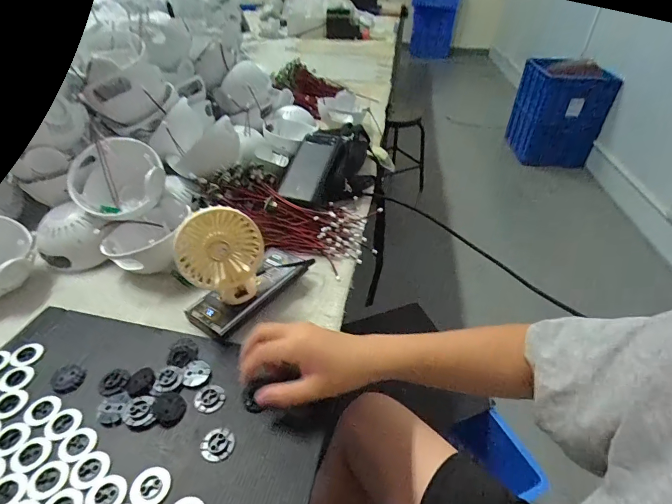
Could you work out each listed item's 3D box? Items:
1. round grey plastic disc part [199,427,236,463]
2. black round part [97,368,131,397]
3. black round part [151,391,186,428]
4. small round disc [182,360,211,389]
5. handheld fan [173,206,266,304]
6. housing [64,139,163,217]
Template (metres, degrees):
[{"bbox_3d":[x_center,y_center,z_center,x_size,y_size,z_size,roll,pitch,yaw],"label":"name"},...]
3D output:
[{"bbox_3d":[-0.104,0.168,0.325,0.028,0.004,0.027,0,37,0],"label":"round grey plastic disc part"},{"bbox_3d":[-0.222,0.129,0.370,0.027,0.004,0.029,0,37,0],"label":"black round part"},{"bbox_3d":[-0.157,0.146,0.349,0.032,0.006,0.028,24,43,28],"label":"black round part"},{"bbox_3d":[-0.142,0.124,0.379,0.026,0.004,0.031,-2,37,-3],"label":"small round disc"},{"bbox_3d":[-0.122,0.005,0.401,0.087,0.103,0.034,-9,40,-11],"label":"handheld fan"},{"bbox_3d":[-0.300,-0.095,0.527,0.118,0.088,0.105,-22,77,-11],"label":"housing"}]

